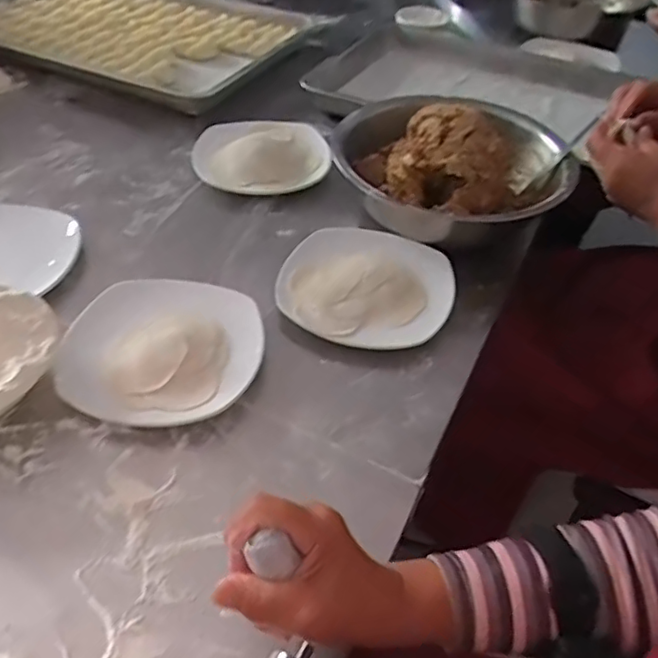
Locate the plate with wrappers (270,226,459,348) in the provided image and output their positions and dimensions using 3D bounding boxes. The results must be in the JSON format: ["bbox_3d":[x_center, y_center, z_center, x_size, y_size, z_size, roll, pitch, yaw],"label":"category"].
[{"bbox_3d":[0.042,-0.052,0.675,0.182,0.035,0.184,2,44,-2],"label":"plate with wrappers"}]

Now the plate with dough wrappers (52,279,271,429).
[{"bbox_3d":[-0.153,0.015,0.579,0.171,0.044,0.157,4,44,0],"label":"plate with dough wrappers"}]

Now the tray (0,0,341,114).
[{"bbox_3d":[-0.370,-0.560,1.150,0.630,0.064,0.455,19,46,15],"label":"tray"}]

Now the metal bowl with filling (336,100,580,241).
[{"bbox_3d":[0.149,-0.196,0.765,0.279,0.131,0.248,6,45,1],"label":"metal bowl with filling"}]

